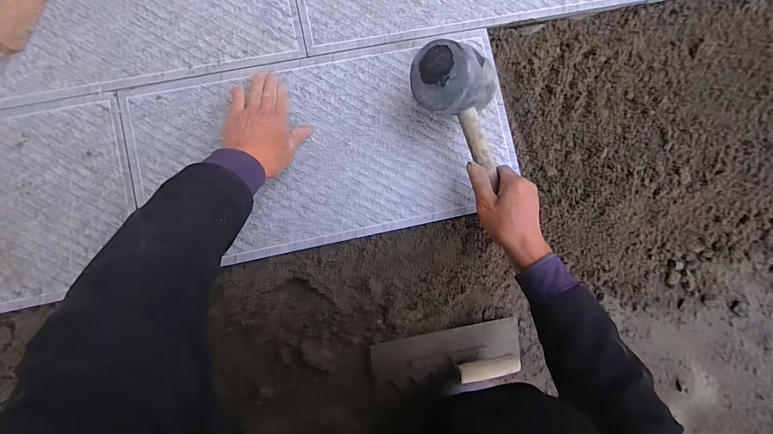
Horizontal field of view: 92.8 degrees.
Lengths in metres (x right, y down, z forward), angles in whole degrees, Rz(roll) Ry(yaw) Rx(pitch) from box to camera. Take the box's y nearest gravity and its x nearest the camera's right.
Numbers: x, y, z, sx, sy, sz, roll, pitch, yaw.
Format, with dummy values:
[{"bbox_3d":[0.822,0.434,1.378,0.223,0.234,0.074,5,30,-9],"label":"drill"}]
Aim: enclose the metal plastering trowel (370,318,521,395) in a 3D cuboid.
[{"bbox_3d":[0.114,0.259,0.644,0.269,0.066,0.110,-9,86,-4],"label":"metal plastering trowel"}]

